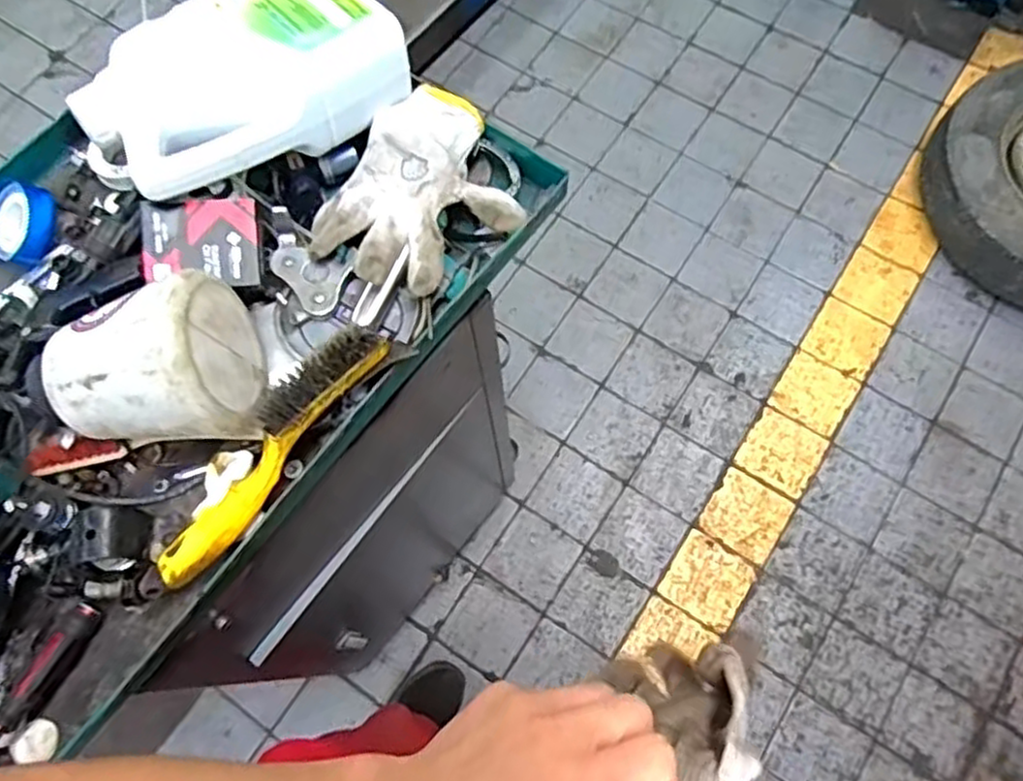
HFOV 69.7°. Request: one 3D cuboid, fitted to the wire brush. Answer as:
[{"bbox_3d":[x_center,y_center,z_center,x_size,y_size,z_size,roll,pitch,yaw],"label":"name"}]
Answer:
[{"bbox_3d":[-0.189,0.045,0.569,0.046,0.049,0.242,37,76,13],"label":"wire brush"}]

